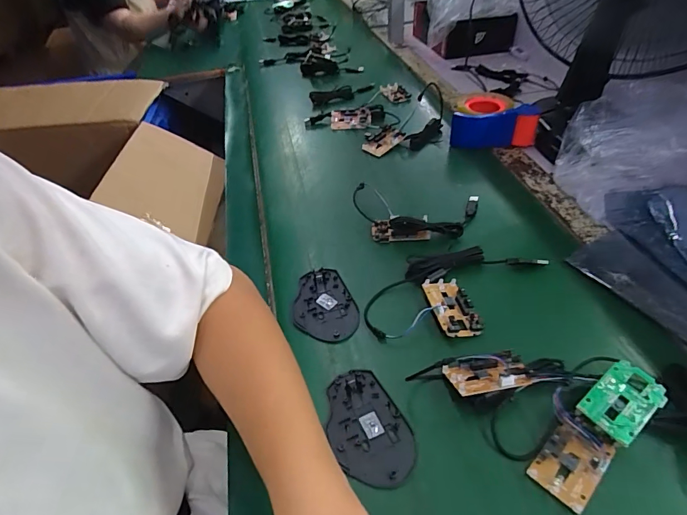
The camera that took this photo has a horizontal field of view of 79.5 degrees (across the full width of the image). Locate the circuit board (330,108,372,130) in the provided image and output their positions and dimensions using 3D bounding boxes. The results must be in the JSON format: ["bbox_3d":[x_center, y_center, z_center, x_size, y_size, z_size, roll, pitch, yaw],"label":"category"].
[{"bbox_3d":[0.014,-0.281,0.838,0.080,0.012,0.047,-2,74,8],"label":"circuit board"}]

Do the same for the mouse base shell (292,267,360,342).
[{"bbox_3d":[-0.023,0.057,0.487,0.072,0.008,0.106,-12,43,-6],"label":"mouse base shell"}]

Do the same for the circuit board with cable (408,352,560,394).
[{"bbox_3d":[0.136,0.113,0.396,0.074,0.020,0.049,-7,21,-3],"label":"circuit board with cable"}]

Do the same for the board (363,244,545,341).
[{"bbox_3d":[0.124,0.035,0.489,0.125,0.018,0.206,29,53,32],"label":"board"}]

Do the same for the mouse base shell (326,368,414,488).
[{"bbox_3d":[0.020,0.156,0.380,0.068,0.009,0.105,-24,46,-18],"label":"mouse base shell"}]

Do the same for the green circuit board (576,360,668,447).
[{"bbox_3d":[0.246,0.125,0.363,0.077,0.005,0.046,-30,54,-23],"label":"green circuit board"}]

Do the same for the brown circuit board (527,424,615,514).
[{"bbox_3d":[0.190,0.170,0.344,0.066,0.012,0.044,-34,50,-27],"label":"brown circuit board"}]

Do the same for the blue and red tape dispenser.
[{"bbox_3d":[0.262,-0.248,0.746,0.138,0.068,0.110,0,43,7],"label":"blue and red tape dispenser"}]

